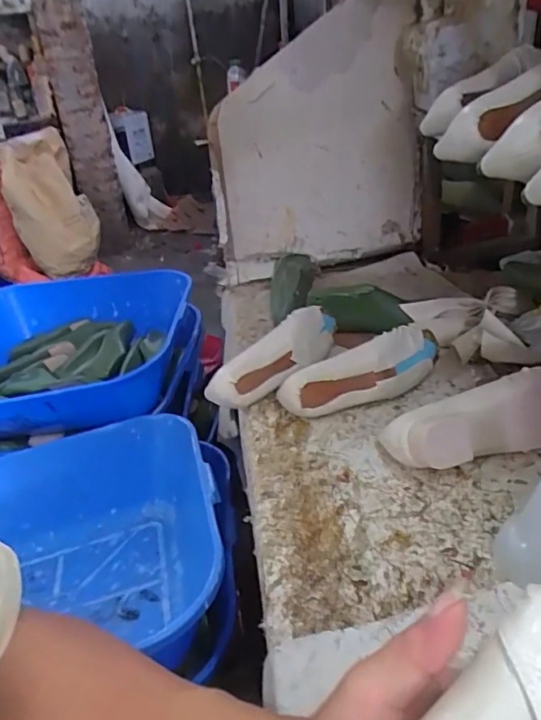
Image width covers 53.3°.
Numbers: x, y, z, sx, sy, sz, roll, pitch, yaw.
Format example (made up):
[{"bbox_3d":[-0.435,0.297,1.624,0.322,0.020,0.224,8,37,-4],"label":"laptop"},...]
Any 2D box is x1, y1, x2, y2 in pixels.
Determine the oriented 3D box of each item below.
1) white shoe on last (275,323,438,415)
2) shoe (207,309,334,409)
[{"bbox_3d":[0.121,0.016,0.688,0.224,0.073,0.069,-15,34,-12],"label":"white shoe on last"},{"bbox_3d":[0.011,-0.003,0.736,0.205,0.073,0.064,-29,39,-29],"label":"shoe"}]

